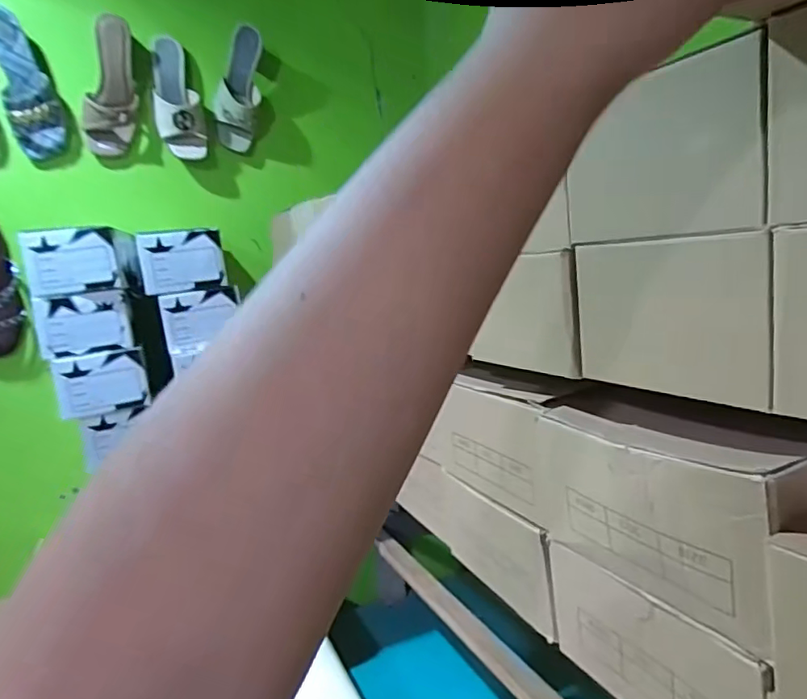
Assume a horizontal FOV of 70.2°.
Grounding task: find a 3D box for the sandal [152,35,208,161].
[{"bbox_3d":[-0.416,-0.465,1.054,0.087,0.207,0.054,-7,9,-20],"label":"sandal"}]

